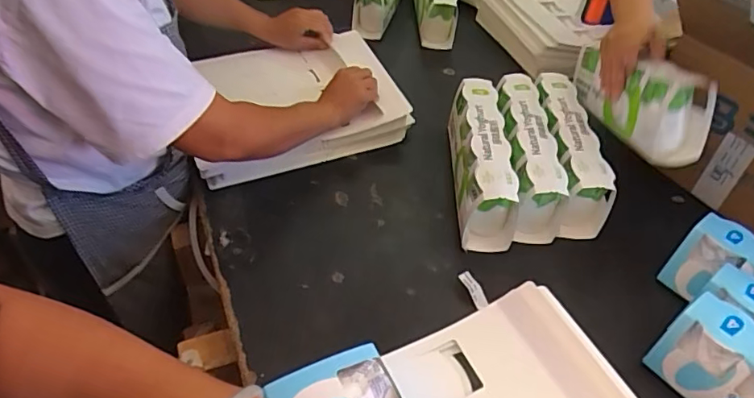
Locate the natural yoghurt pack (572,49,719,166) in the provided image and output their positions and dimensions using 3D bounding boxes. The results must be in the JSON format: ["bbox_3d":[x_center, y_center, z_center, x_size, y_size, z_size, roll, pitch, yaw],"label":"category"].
[{"bbox_3d":[0.362,-0.149,0.770,0.073,0.115,0.257,-9,33,-13],"label":"natural yoghurt pack"}]

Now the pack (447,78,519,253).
[{"bbox_3d":[0.147,-0.054,0.764,0.072,0.108,0.248,2,46,-3],"label":"pack"}]

